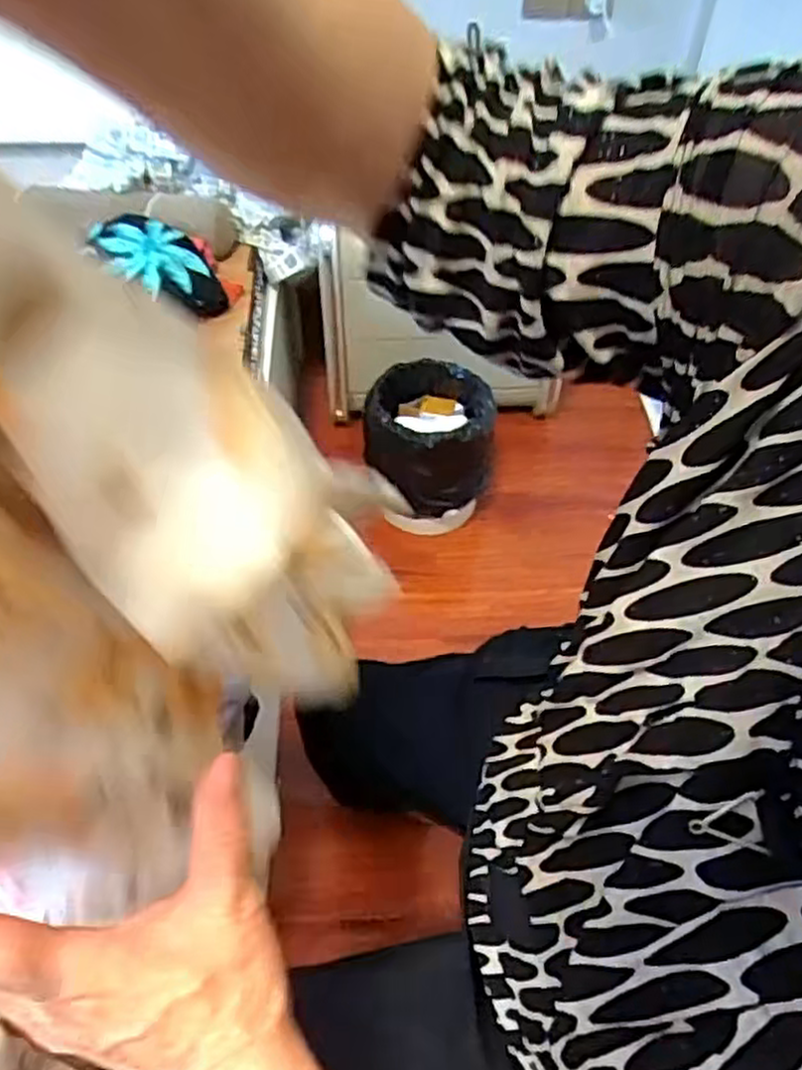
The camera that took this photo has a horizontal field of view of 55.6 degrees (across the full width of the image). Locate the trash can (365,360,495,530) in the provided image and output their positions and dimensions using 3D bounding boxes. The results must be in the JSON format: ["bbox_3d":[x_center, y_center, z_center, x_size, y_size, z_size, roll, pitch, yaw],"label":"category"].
[{"bbox_3d":[0.048,-0.166,1.439,0.218,0.270,0.225,0,50,1],"label":"trash can"}]

